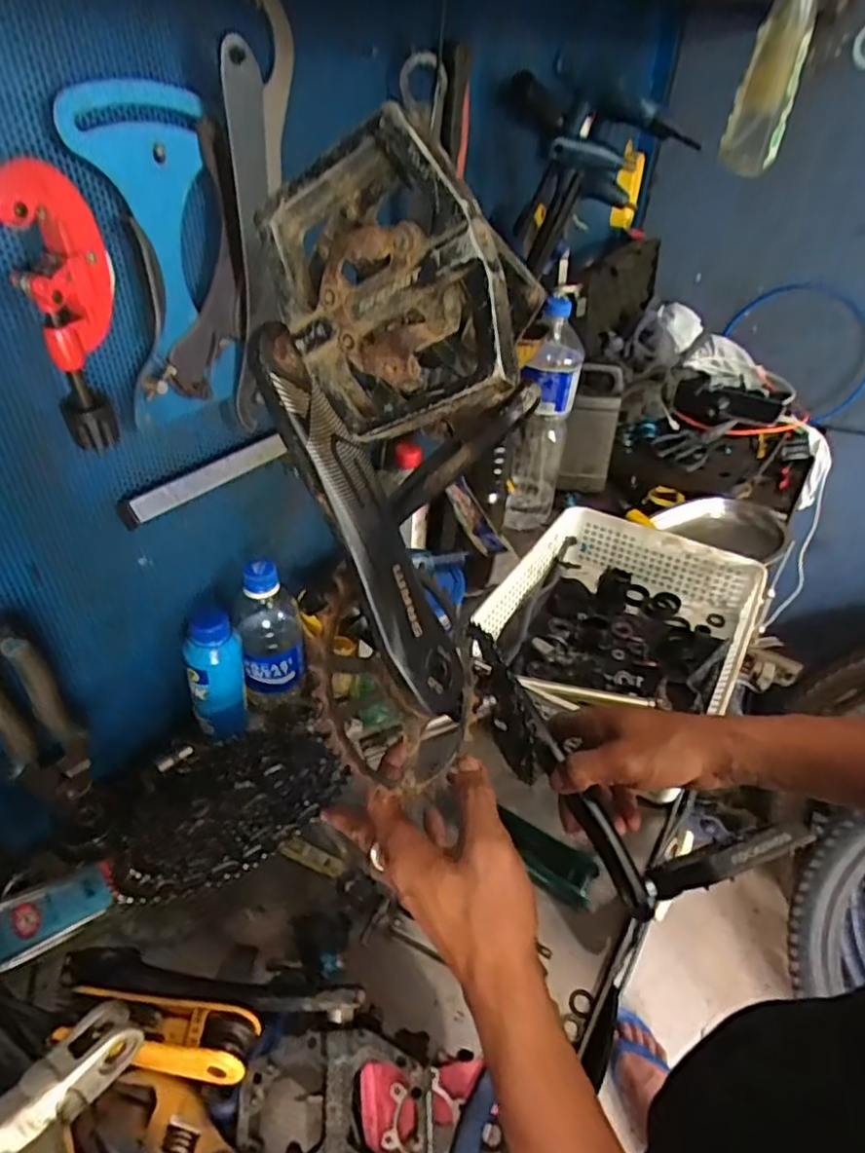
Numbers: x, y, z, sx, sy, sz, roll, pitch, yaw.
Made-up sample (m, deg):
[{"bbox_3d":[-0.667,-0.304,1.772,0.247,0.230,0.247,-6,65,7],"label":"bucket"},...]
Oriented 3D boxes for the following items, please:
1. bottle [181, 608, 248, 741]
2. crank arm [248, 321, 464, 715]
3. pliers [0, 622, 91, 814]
[{"bbox_3d":[-0.193,0.088,0.591,0.051,0.136,0.042,-11,41,-16],"label":"bottle"},{"bbox_3d":[-0.030,-0.019,0.323,0.018,0.205,0.040,-5,30,37],"label":"crank arm"},{"bbox_3d":[-0.279,0.108,0.466,0.015,0.192,0.043,29,46,29],"label":"pliers"}]

